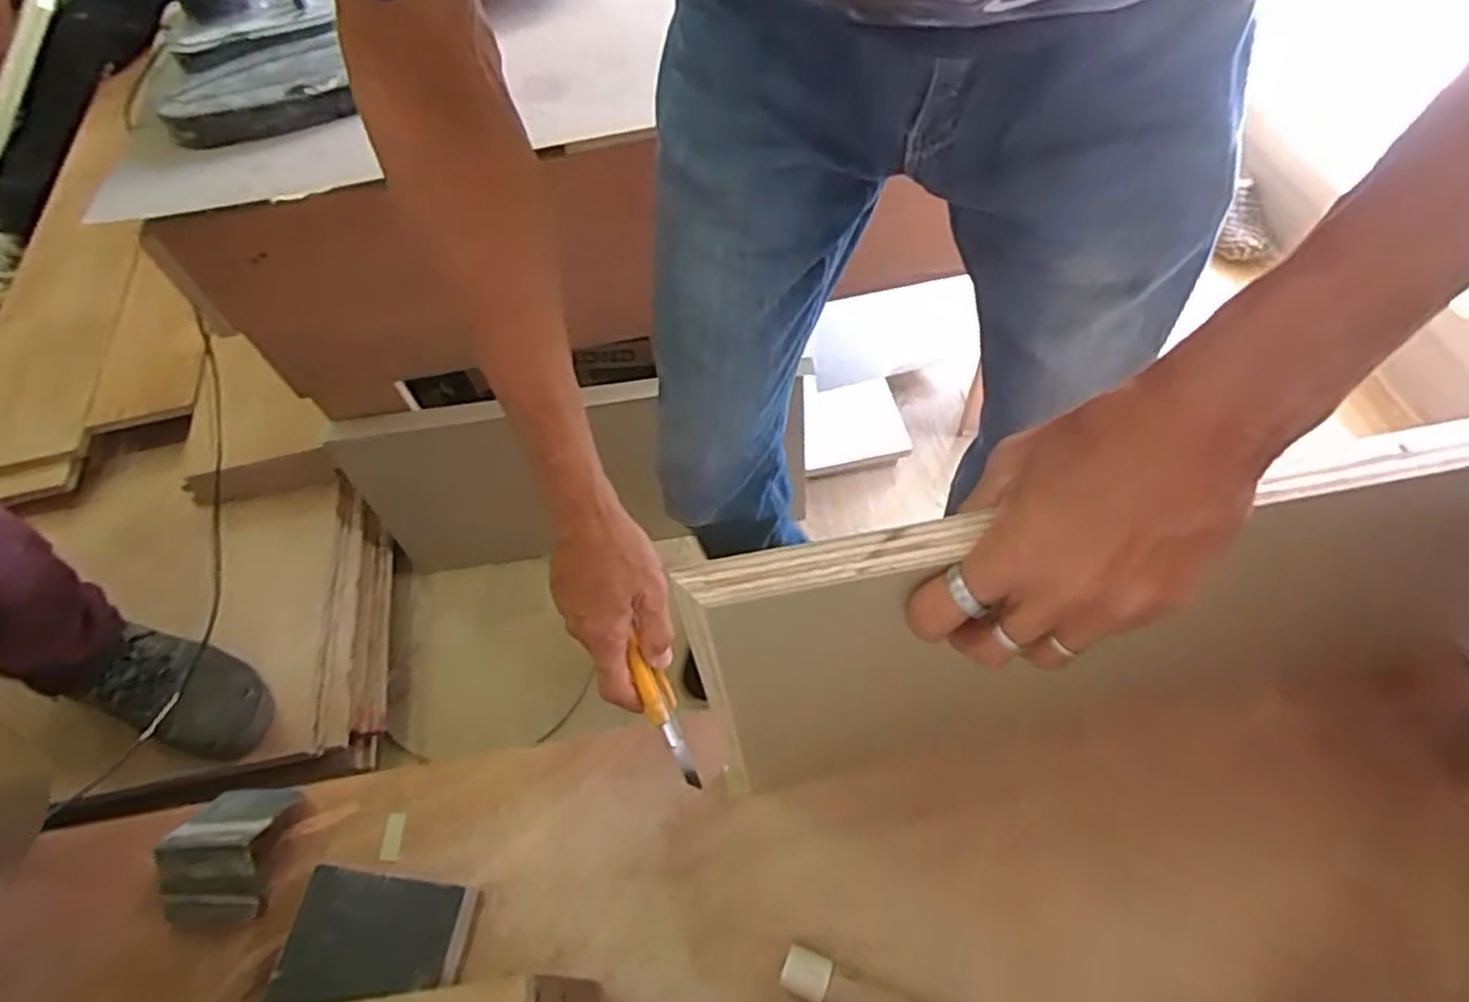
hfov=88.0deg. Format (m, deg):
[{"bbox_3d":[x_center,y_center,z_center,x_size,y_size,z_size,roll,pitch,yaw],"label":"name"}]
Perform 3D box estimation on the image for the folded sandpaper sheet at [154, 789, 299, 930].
[{"bbox_3d":[-0.351,0.242,0.522,0.058,0.040,0.088,1,57,5],"label":"folded sandpaper sheet"}]

